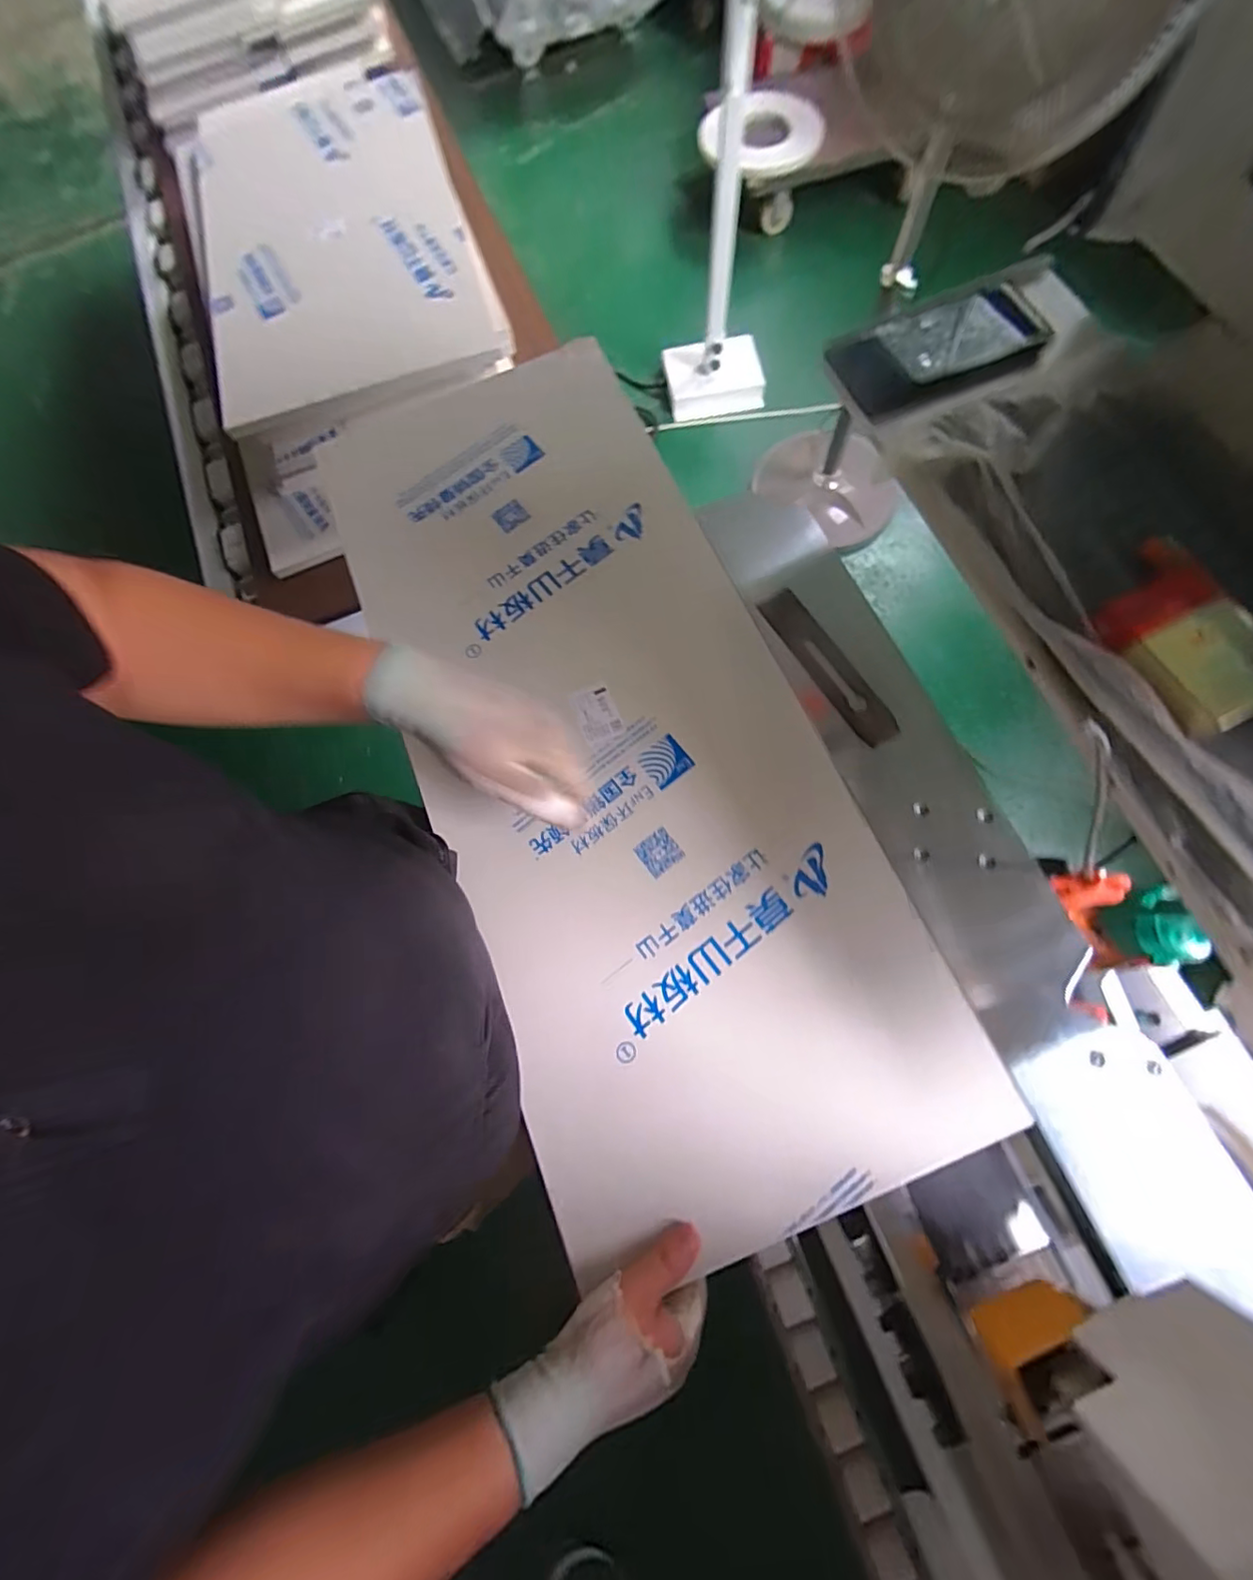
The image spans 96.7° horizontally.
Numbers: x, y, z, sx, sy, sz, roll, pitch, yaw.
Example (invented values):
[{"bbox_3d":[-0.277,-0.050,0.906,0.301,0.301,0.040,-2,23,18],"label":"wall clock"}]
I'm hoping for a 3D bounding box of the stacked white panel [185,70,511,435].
[{"bbox_3d":[-0.501,-0.940,0.920,0.448,0.087,0.793,-20,77,5],"label":"stacked white panel"}]

